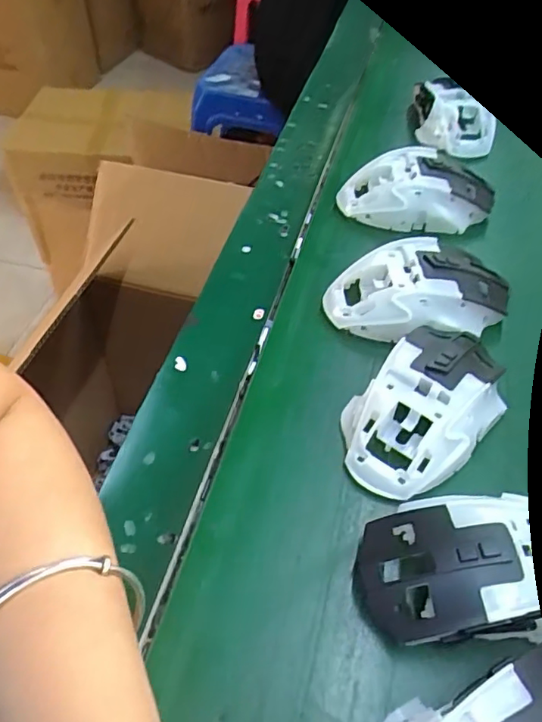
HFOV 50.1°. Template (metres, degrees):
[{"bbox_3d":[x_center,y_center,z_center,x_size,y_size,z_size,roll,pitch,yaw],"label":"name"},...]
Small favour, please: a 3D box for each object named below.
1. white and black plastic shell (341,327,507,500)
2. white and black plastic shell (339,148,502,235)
[{"bbox_3d":[0.084,0.021,0.313,0.066,0.036,0.113,36,60,25],"label":"white and black plastic shell"},{"bbox_3d":[0.110,-0.128,0.435,0.112,0.031,0.057,6,50,3],"label":"white and black plastic shell"}]

